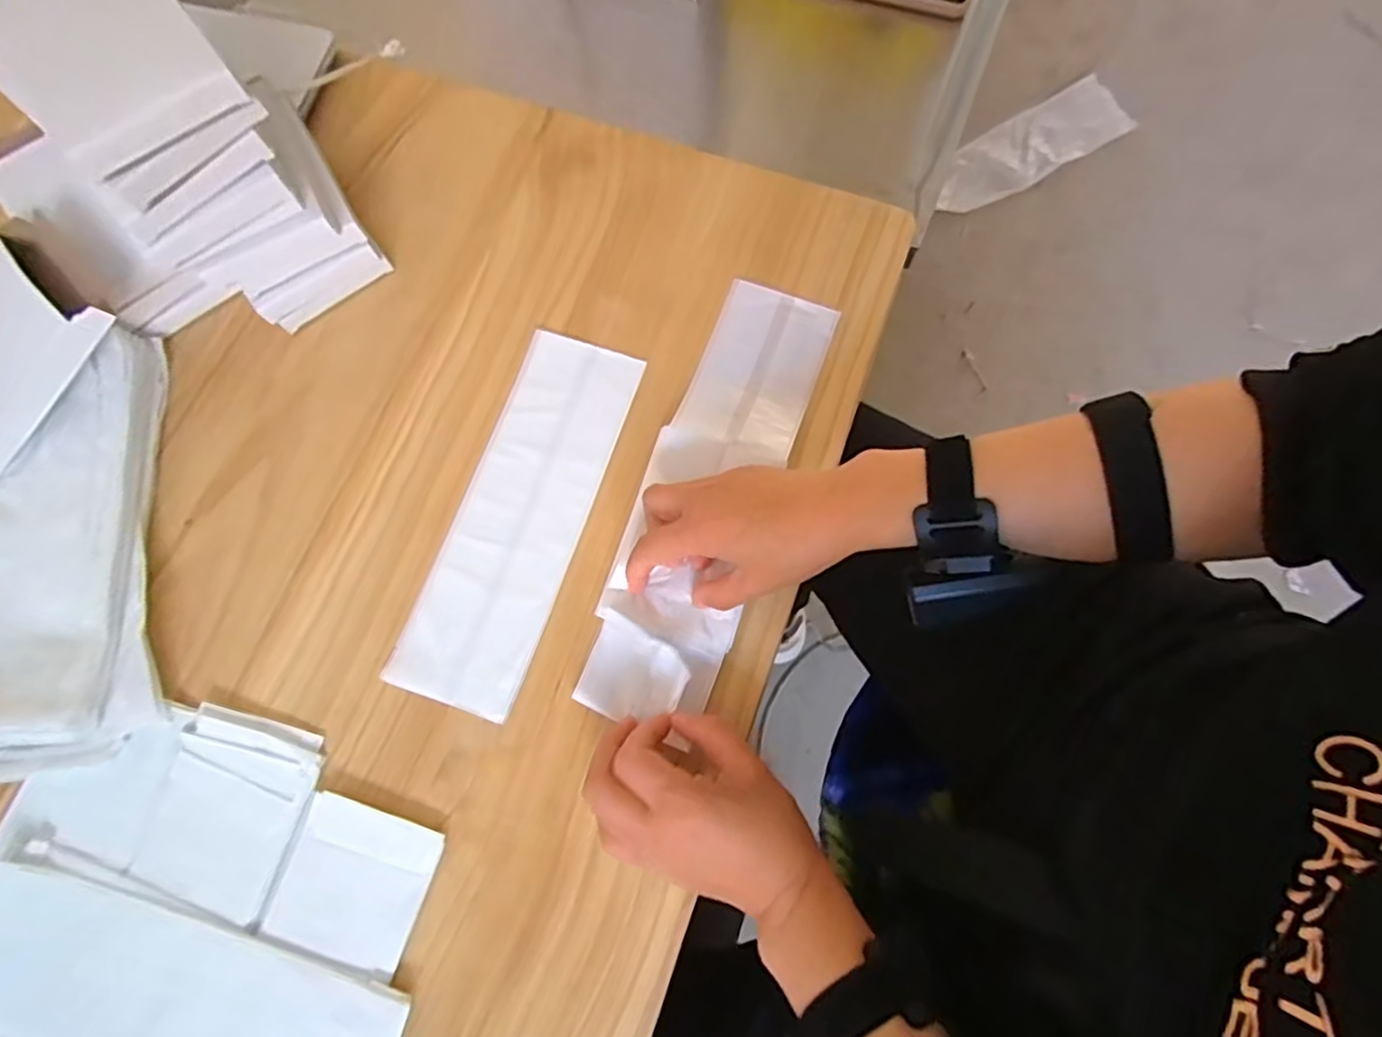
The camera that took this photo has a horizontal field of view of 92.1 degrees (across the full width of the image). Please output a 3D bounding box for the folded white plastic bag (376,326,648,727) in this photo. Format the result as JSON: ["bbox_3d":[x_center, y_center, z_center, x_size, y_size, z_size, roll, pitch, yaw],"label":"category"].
[{"bbox_3d":[-0.109,-0.004,0.431,0.081,0.008,0.245,18,75,6],"label":"folded white plastic bag"}]

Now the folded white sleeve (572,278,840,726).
[{"bbox_3d":[0.014,-0.023,0.423,0.083,0.026,0.300,19,75,7],"label":"folded white sleeve"}]

